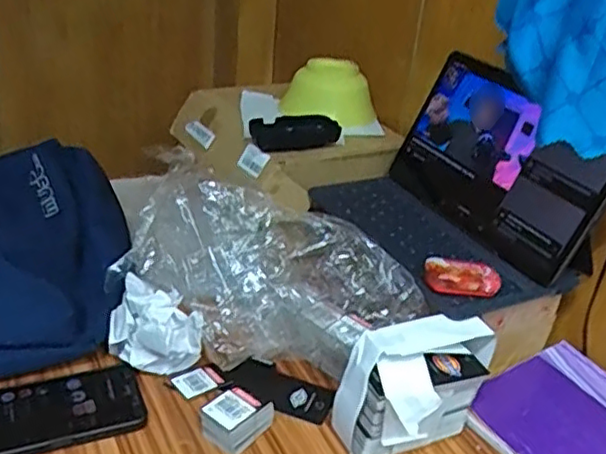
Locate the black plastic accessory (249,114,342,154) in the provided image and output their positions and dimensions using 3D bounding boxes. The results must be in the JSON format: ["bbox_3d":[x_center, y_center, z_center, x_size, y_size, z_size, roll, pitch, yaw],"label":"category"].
[{"bbox_3d":[-0.012,-0.115,0.795,0.108,0.031,0.056,-12,33,-31],"label":"black plastic accessory"}]

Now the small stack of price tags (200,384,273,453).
[{"bbox_3d":[-0.057,0.164,0.557,0.040,0.034,0.052,26,33,33],"label":"small stack of price tags"}]

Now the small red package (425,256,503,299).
[{"bbox_3d":[0.148,0.047,0.605,0.070,0.022,0.038,6,27,0],"label":"small red package"}]

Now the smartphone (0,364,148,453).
[{"bbox_3d":[-0.226,0.161,0.553,0.168,0.012,0.085,-7,30,-24],"label":"smartphone"}]

